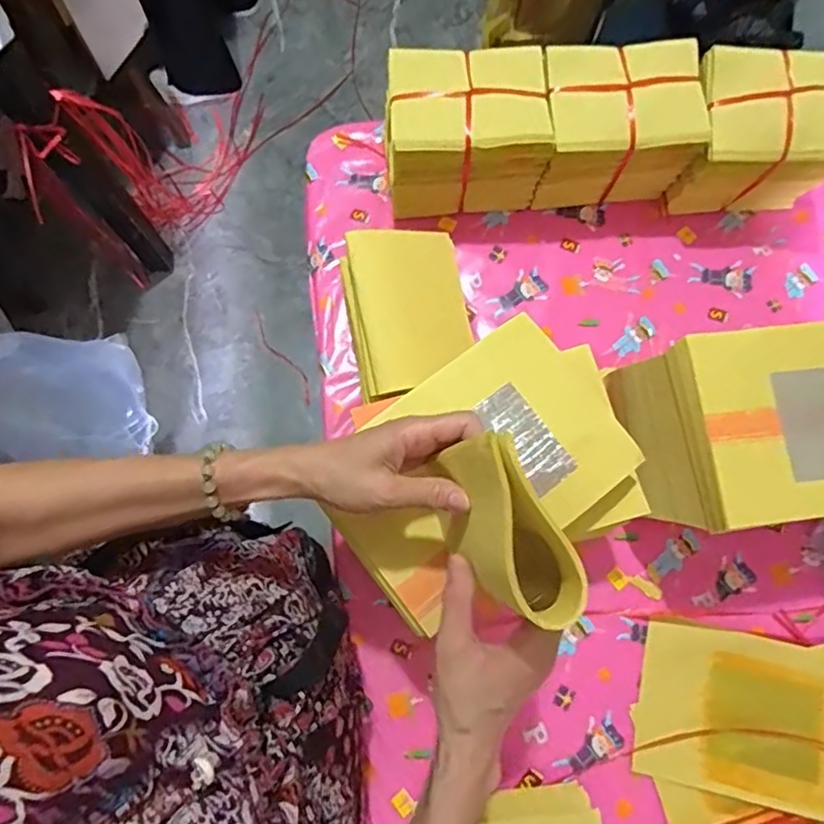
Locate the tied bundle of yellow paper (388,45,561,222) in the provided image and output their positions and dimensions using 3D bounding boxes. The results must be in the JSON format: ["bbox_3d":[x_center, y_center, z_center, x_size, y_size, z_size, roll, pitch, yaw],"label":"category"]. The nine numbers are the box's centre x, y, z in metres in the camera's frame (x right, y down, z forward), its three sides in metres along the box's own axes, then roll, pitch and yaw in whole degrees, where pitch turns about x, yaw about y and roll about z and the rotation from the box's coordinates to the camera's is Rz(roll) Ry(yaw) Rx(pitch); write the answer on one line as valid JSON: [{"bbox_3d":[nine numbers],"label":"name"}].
[{"bbox_3d":[0.060,-0.309,0.674,0.167,0.129,0.118,-5,77,-2],"label":"tied bundle of yellow paper"}]

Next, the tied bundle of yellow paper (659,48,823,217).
[{"bbox_3d":[0.392,-0.309,0.689,0.163,0.157,0.113,-1,76,0],"label":"tied bundle of yellow paper"}]

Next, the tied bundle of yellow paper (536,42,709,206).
[{"bbox_3d":[0.226,-0.320,0.684,0.163,0.135,0.111,-5,76,-1],"label":"tied bundle of yellow paper"}]

